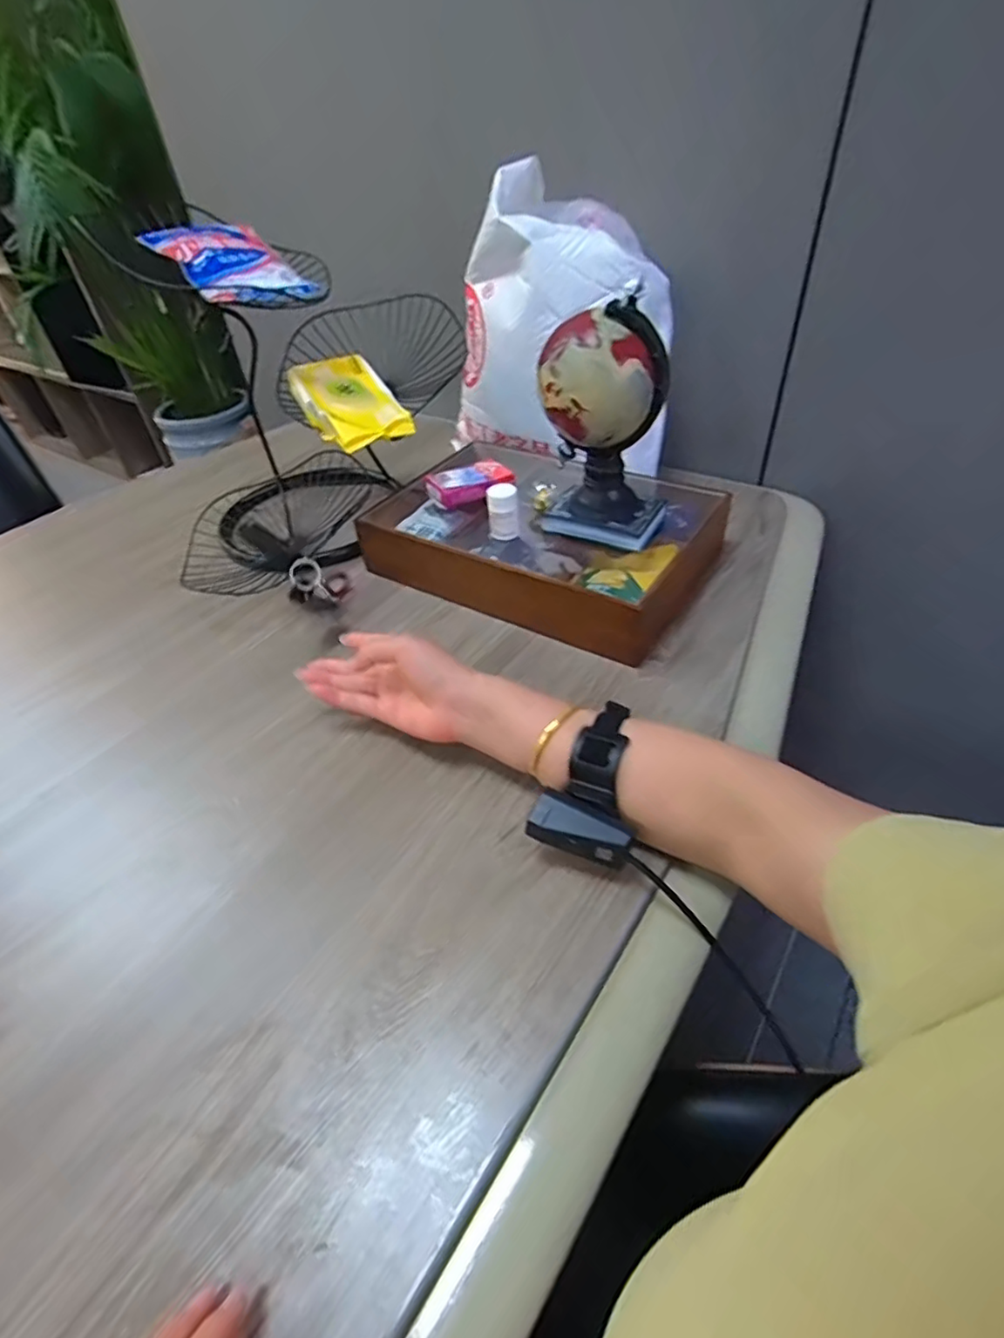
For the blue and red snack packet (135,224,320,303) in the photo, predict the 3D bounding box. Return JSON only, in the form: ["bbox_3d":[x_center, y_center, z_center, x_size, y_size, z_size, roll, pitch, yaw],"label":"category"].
[{"bbox_3d":[-0.302,-0.456,0.681,0.128,0.019,0.176,-32,67,-34],"label":"blue and red snack packet"}]

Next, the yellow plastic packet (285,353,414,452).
[{"bbox_3d":[-0.187,-0.328,0.745,0.108,0.045,0.189,-22,45,-16],"label":"yellow plastic packet"}]

